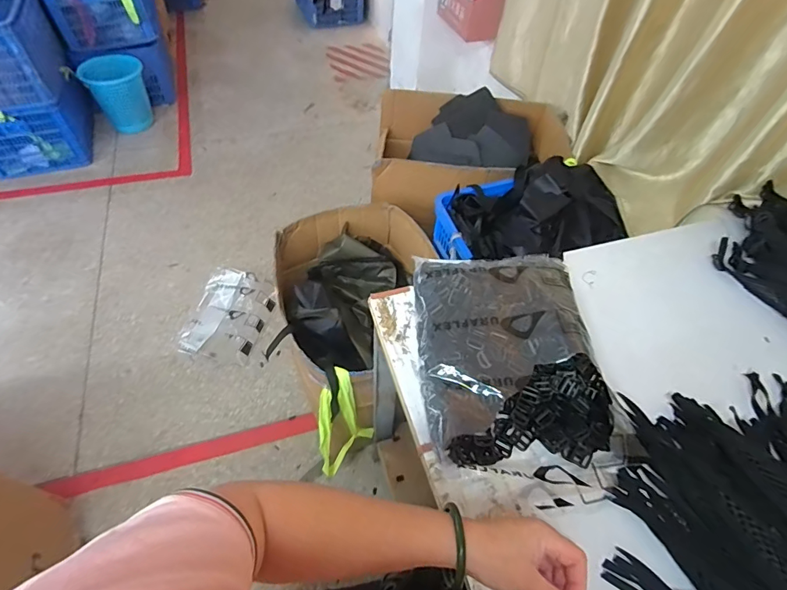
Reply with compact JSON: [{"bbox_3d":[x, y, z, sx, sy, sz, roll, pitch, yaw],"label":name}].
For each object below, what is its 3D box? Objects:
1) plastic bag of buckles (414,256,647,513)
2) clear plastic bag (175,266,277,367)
[{"bbox_3d":[0.177,0.097,0.626,0.257,0.064,0.373,-3,52,-6],"label":"plastic bag of buckles"},{"bbox_3d":[-0.576,0.077,1.491,0.259,0.091,0.333,16,54,7],"label":"clear plastic bag"}]

